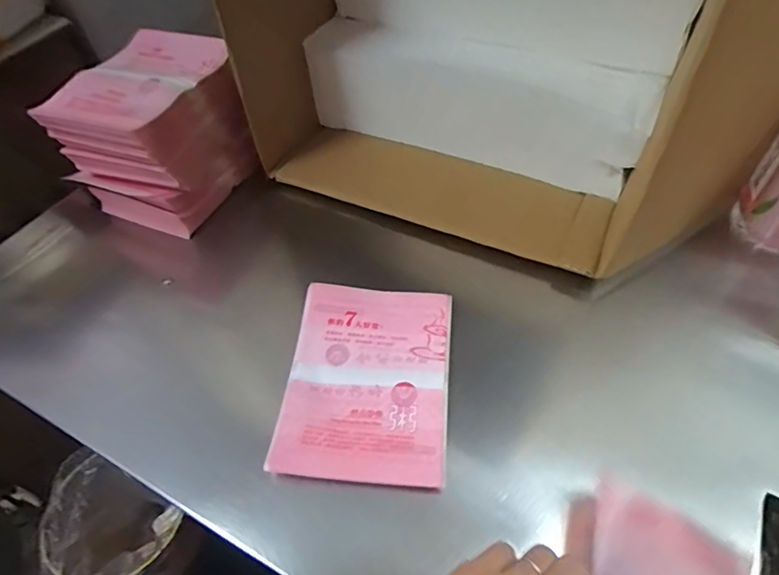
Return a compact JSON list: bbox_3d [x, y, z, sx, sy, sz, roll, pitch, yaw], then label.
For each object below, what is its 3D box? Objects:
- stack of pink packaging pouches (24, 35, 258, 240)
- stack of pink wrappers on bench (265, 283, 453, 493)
[{"bbox_3d":[-0.233,-0.159,0.523,0.141,0.132,0.152,16,55,17],"label":"stack of pink packaging pouches"},{"bbox_3d":[-0.016,0.070,0.390,0.122,0.016,0.160,2,52,7],"label":"stack of pink wrappers on bench"}]

